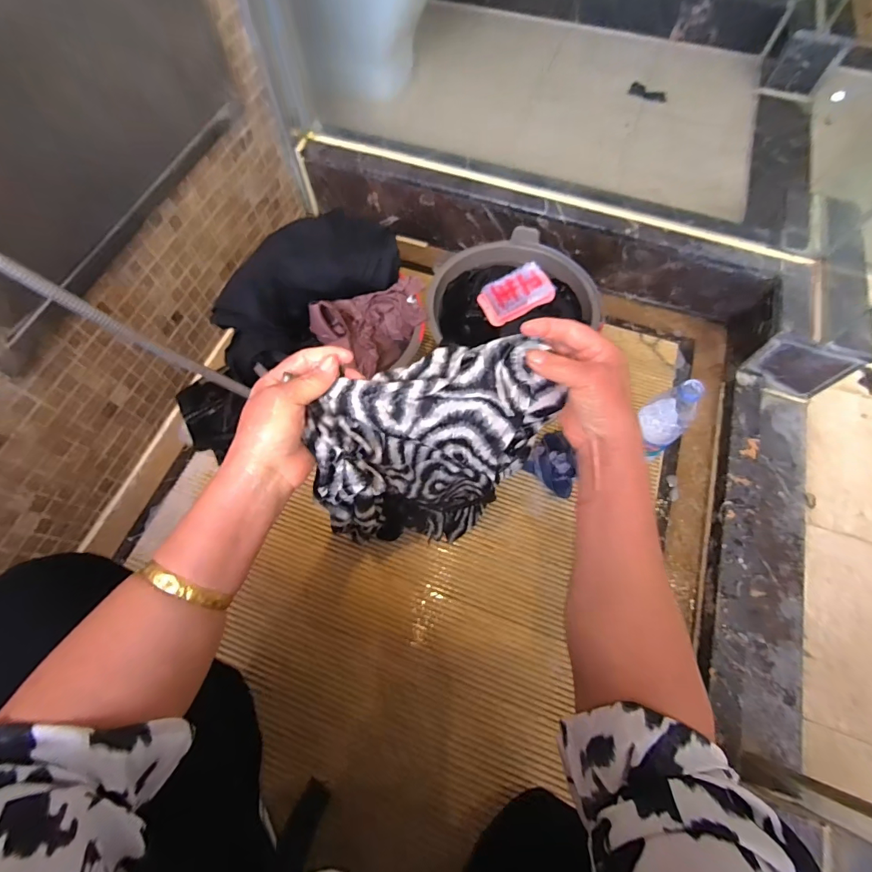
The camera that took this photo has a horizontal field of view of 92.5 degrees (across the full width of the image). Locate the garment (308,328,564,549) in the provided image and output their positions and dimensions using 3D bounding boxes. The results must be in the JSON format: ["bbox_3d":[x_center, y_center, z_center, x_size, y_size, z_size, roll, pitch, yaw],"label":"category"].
[{"bbox_3d":[-0.008,0.049,0.509,0.226,0.380,0.094,-23,68,-10],"label":"garment"}]

